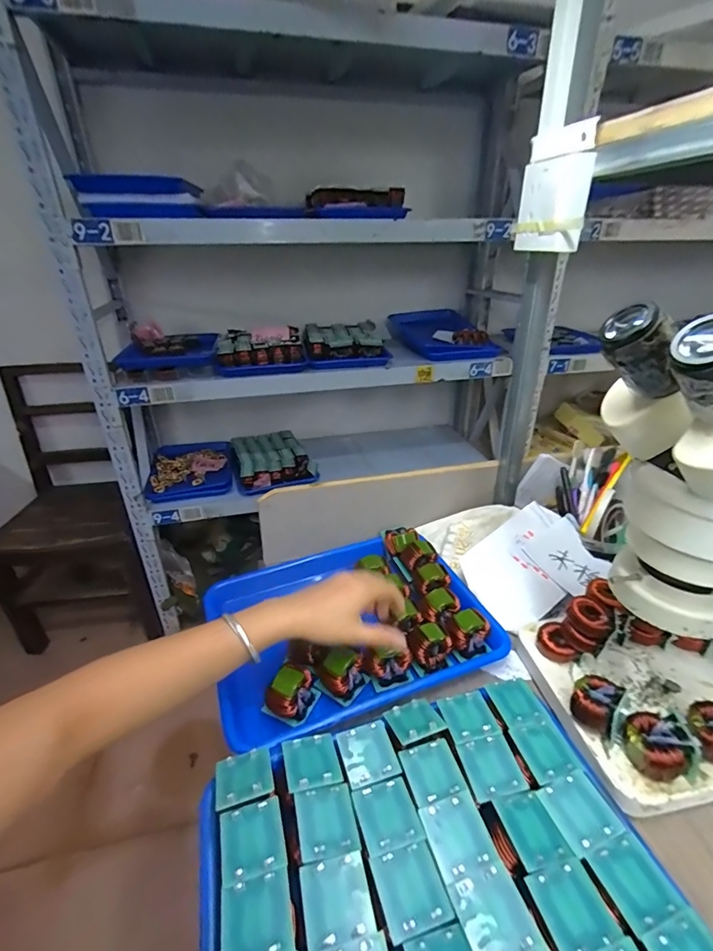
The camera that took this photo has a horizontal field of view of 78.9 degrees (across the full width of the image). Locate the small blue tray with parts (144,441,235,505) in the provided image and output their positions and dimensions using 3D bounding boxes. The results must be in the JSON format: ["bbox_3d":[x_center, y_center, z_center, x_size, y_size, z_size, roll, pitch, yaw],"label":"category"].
[{"bbox_3d":[-0.540,-0.030,1.420,0.254,0.044,0.391,-10,30,-16],"label":"small blue tray with parts"}]

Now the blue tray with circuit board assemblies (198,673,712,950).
[{"bbox_3d":[0.050,0.289,0.309,0.304,0.043,0.239,-9,29,-14],"label":"blue tray with circuit board assemblies"}]

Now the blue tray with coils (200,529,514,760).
[{"bbox_3d":[-0.010,0.171,0.534,0.324,0.051,0.242,-13,31,-21],"label":"blue tray with coils"}]

